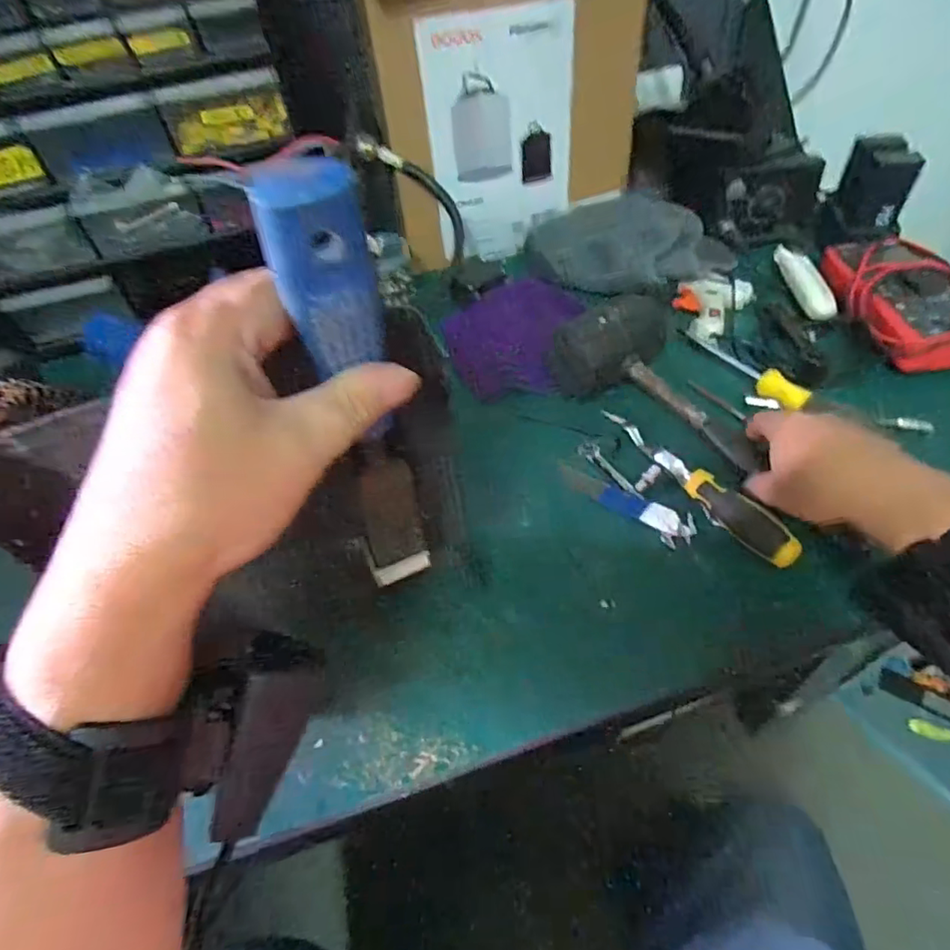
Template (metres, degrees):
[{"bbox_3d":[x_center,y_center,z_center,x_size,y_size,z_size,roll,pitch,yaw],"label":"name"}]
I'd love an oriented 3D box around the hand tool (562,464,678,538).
[{"bbox_3d":[0.111,0.016,0.446,0.104,0.006,0.022,30,59,27],"label":"hand tool"}]

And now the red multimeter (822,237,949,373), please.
[{"bbox_3d":[0.403,-0.170,0.541,0.096,0.043,0.206,-1,50,5],"label":"red multimeter"}]

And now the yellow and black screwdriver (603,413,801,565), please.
[{"bbox_3d":[0.163,-0.001,0.442,0.024,0.028,0.191,-27,52,-16],"label":"yellow and black screwdriver"}]

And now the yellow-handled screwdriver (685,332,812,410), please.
[{"bbox_3d":[0.240,-0.098,0.507,0.022,0.019,0.127,-23,51,-13],"label":"yellow-handled screwdriver"}]

